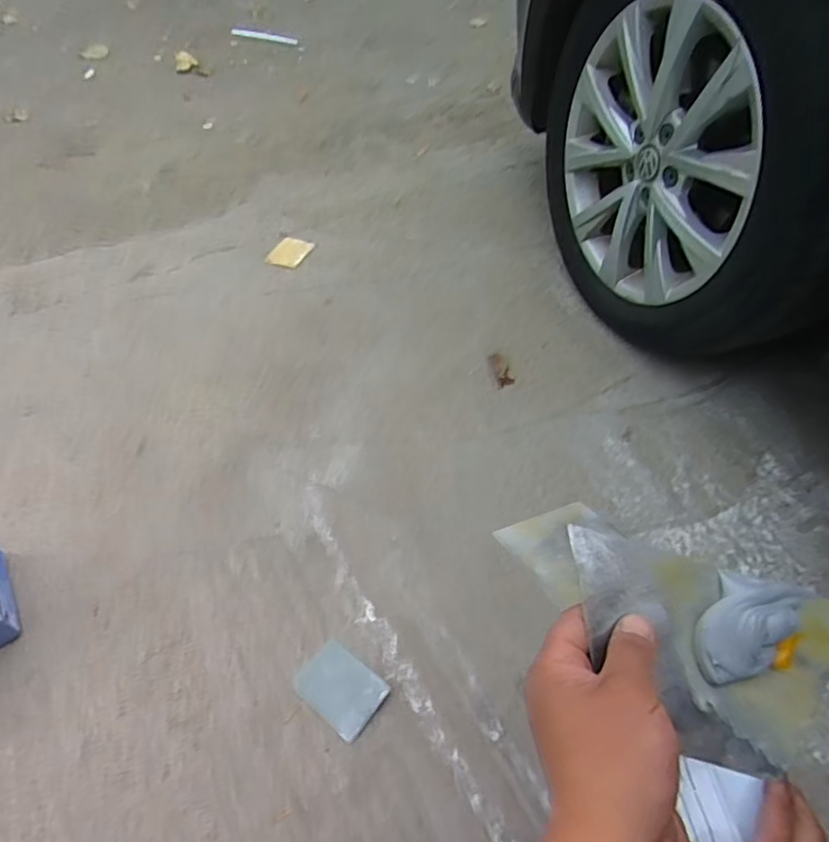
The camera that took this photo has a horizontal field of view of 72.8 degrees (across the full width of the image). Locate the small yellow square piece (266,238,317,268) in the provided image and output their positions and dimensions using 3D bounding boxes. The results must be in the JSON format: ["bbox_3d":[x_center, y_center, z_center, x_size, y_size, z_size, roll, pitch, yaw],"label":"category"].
[{"bbox_3d":[-0.272,-0.371,1.230,0.078,0.004,0.096,17,52,13],"label":"small yellow square piece"}]

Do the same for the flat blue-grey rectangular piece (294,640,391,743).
[{"bbox_3d":[-0.088,0.315,0.665,0.099,0.008,0.071,32,57,23],"label":"flat blue-grey rectangular piece"}]

